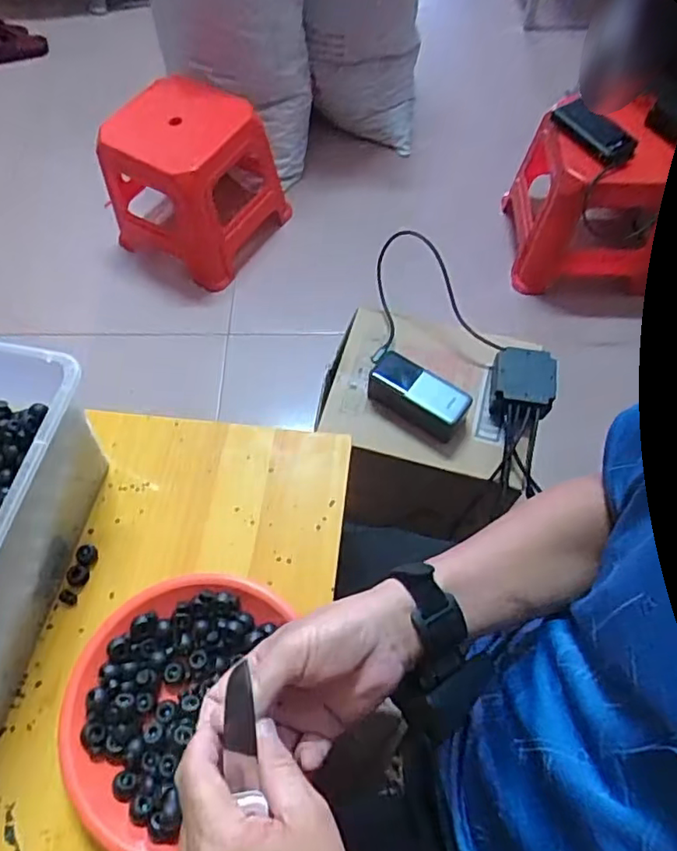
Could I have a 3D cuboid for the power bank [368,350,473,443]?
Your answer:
[{"bbox_3d":[0.104,-0.037,0.785,0.136,0.065,0.056,30,68,15],"label":"power bank"}]

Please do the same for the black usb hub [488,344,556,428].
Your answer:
[{"bbox_3d":[0.242,-0.051,0.779,0.076,0.056,0.089,8,64,6],"label":"black usb hub"}]

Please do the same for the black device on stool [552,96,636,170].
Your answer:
[{"bbox_3d":[0.445,-0.510,1.025,0.154,0.056,0.033,28,28,-9],"label":"black device on stool"}]

